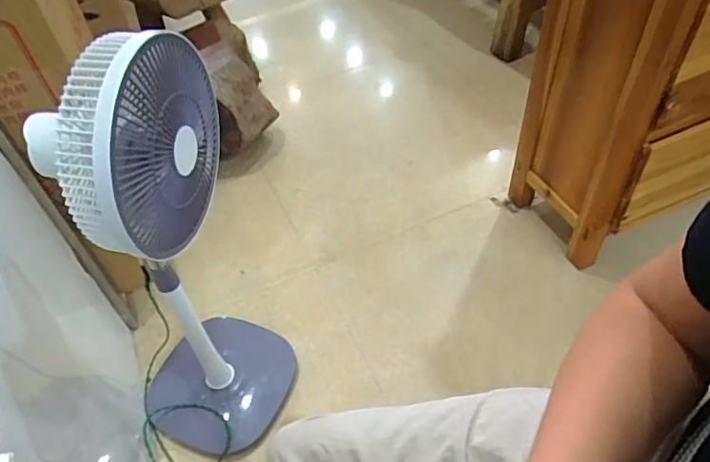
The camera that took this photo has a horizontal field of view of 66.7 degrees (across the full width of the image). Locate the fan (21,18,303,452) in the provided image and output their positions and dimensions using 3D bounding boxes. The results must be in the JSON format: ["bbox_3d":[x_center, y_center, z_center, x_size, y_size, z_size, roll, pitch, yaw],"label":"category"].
[{"bbox_3d":[-0.312,0.075,0.897,0.276,0.829,0.295,16,52,18],"label":"fan"}]

